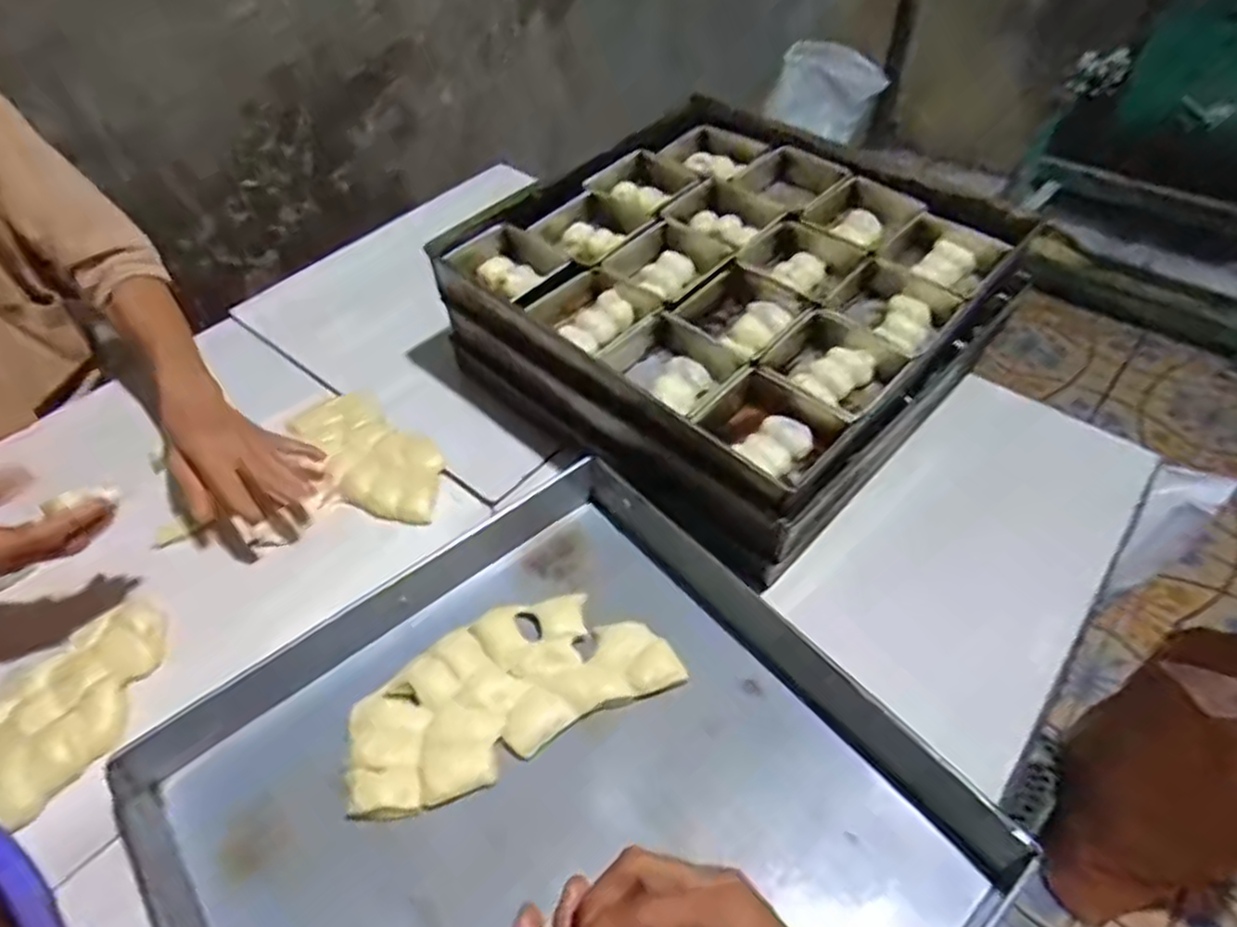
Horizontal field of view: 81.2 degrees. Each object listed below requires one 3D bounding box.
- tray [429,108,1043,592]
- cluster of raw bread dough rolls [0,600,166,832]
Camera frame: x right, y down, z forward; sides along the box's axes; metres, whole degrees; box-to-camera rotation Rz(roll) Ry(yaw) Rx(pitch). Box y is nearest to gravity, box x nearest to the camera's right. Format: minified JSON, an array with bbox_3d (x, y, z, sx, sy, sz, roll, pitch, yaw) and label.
[{"bbox_3d":[0.121,-0.177,0.794,0.460,0.156,0.467,34,58,29],"label":"tray"},{"bbox_3d":[-0.446,0.188,0.586,0.126,0.035,0.162,32,55,22],"label":"cluster of raw bread dough rolls"}]

